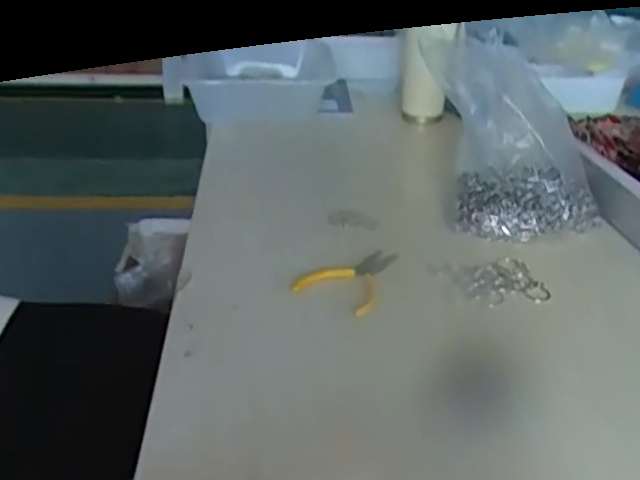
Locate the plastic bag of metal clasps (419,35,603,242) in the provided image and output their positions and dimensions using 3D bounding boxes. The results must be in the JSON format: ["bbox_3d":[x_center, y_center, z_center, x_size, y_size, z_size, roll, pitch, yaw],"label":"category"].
[{"bbox_3d":[0.204,-0.117,0.759,0.151,0.149,0.233,-5,28,-12],"label":"plastic bag of metal clasps"}]

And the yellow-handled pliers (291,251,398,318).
[{"bbox_3d":[0.026,0.030,0.619,0.069,0.020,0.110,10,28,15],"label":"yellow-handled pliers"}]

